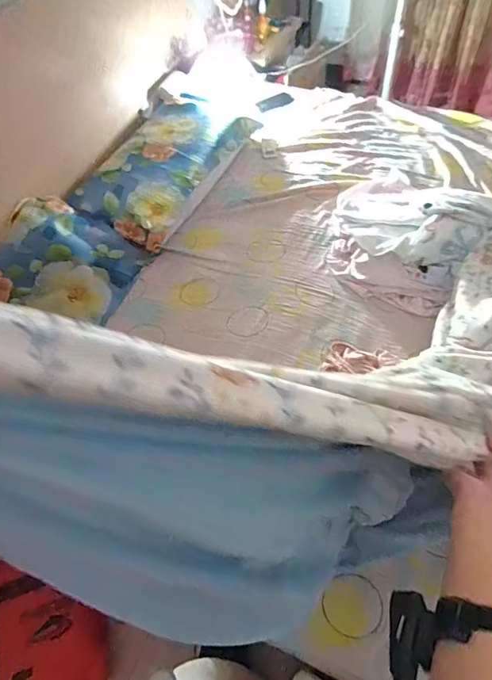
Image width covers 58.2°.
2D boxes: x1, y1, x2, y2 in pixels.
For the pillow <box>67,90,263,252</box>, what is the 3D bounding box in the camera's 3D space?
[{"bbox_3d":[-0.258,-0.637,1.571,0.348,0.125,0.789,20,61,17],"label":"pillow"}]

